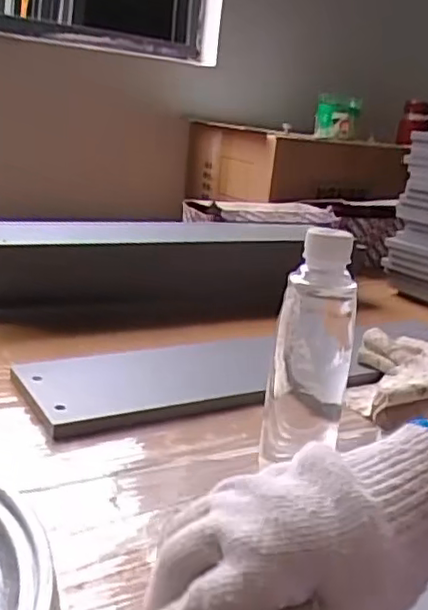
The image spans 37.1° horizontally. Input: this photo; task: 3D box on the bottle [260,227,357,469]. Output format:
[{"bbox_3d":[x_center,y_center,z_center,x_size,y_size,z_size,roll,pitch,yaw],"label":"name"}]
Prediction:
[{"bbox_3d":[0.071,0.039,0.473,0.056,0.193,0.048,8,16,10],"label":"bottle"}]

